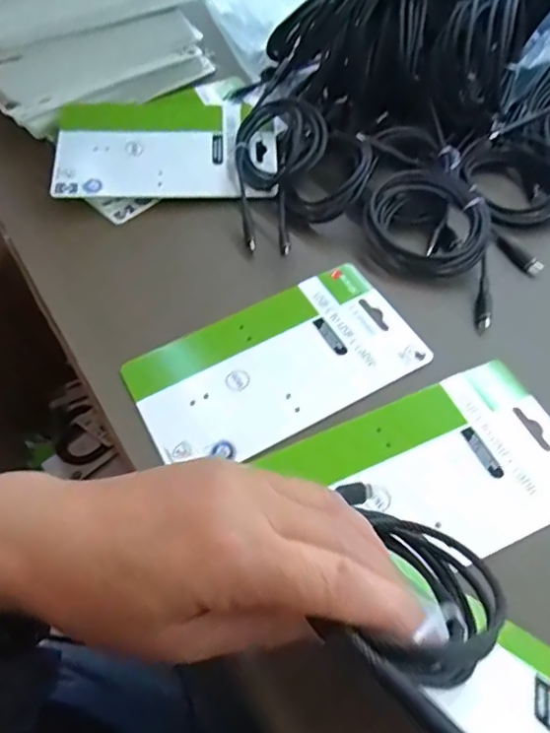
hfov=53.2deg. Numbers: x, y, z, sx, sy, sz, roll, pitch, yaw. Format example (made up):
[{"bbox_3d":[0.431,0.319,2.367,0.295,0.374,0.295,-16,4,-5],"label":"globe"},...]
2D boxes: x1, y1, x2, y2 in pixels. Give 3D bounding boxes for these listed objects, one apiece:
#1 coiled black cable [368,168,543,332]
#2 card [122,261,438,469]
[{"bbox_3d":[0.126,-0.091,0.389,0.075,0.032,0.121,-33,62,-18],"label":"coiled black cable"},{"bbox_3d":[0.001,-0.003,0.355,0.178,0.004,0.099,-26,60,-14],"label":"card"}]

